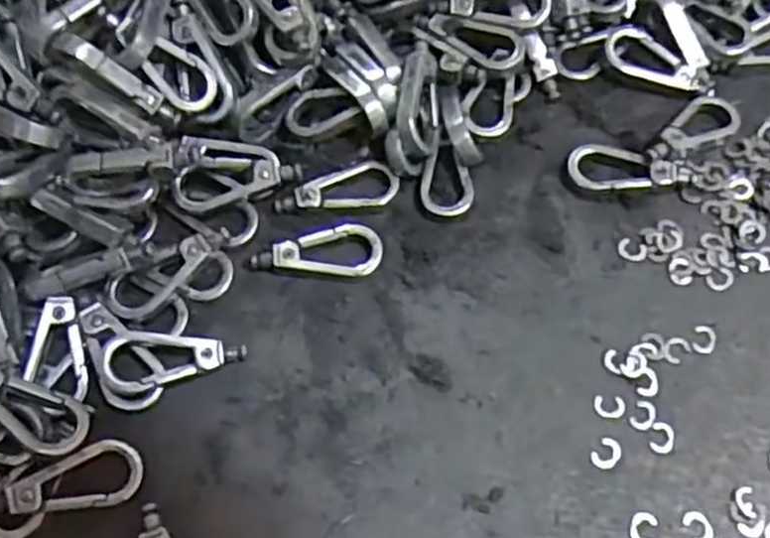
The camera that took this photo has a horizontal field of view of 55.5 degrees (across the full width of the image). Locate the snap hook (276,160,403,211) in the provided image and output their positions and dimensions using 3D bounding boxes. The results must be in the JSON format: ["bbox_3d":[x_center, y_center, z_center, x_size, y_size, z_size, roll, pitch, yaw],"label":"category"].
[{"bbox_3d":[-0.015,-0.024,0.218,0.037,0.004,0.013,-14,65,-5],"label":"snap hook"}]

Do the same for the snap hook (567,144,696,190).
[{"bbox_3d":[0.074,-0.030,0.219,0.036,0.008,0.015,-6,65,-1],"label":"snap hook"}]

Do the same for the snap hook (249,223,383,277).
[{"bbox_3d":[-0.020,-0.006,0.212,0.037,0.006,0.016,-1,65,2],"label":"snap hook"}]

